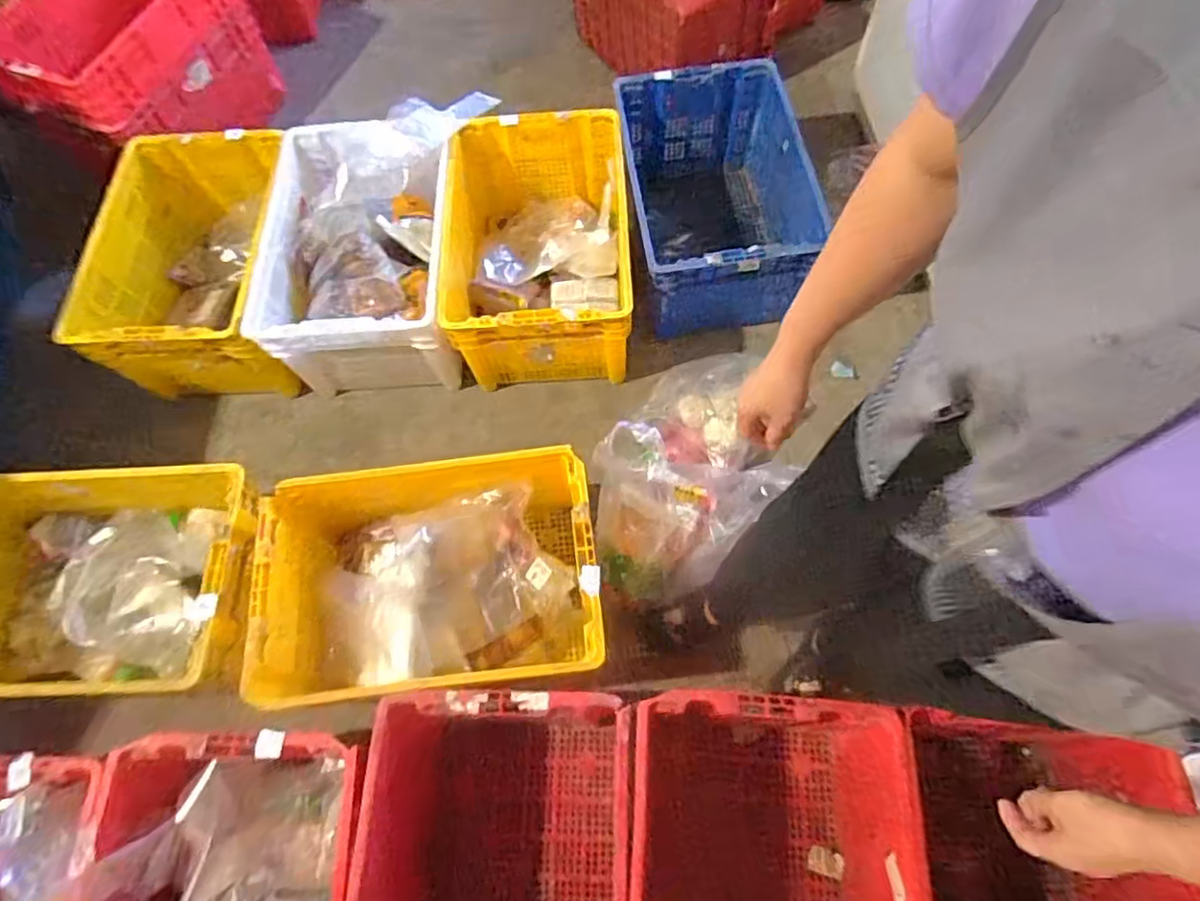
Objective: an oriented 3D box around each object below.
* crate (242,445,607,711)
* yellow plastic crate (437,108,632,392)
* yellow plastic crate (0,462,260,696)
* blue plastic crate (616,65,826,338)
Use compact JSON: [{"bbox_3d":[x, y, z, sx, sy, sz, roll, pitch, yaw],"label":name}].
[{"bbox_3d":[-0.298,0.256,1.229,0.590,0.286,0.406,-8,67,0],"label":"crate"},{"bbox_3d":[-0.150,-0.473,1.527,0.414,0.324,0.576,-5,67,1],"label":"yellow plastic crate"},{"bbox_3d":[-0.936,0.274,1.228,0.584,0.238,0.453,-3,67,2],"label":"yellow plastic crate"},{"bbox_3d":[0.300,-0.603,1.608,0.416,0.370,0.630,-8,67,0],"label":"blue plastic crate"}]

